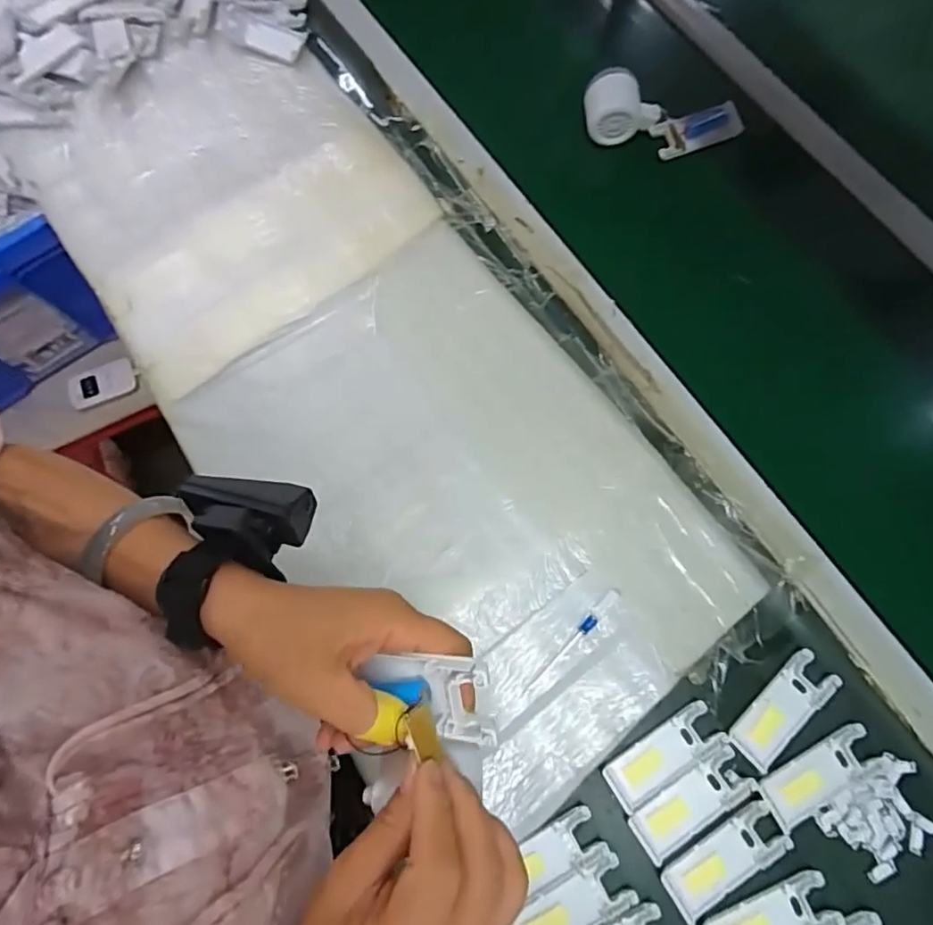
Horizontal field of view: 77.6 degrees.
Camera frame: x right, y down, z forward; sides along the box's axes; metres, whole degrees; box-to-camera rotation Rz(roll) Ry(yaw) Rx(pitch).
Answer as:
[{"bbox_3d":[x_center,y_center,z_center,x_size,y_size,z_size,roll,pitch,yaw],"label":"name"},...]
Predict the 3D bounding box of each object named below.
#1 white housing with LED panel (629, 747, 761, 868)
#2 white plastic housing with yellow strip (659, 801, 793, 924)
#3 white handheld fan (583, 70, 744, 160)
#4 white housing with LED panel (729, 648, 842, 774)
[{"bbox_3d":[0.187,0.283,0.480,0.104,0.005,0.040,-31,76,-8],"label":"white housing with LED panel"},{"bbox_3d":[0.208,0.321,0.466,0.103,0.007,0.044,-29,76,-8],"label":"white plastic housing with yellow strip"},{"bbox_3d":[0.222,-0.384,0.652,0.181,0.063,0.059,2,73,-13],"label":"white handheld fan"},{"bbox_3d":[0.273,0.213,0.499,0.106,0.005,0.038,-41,77,-10],"label":"white housing with LED panel"}]

